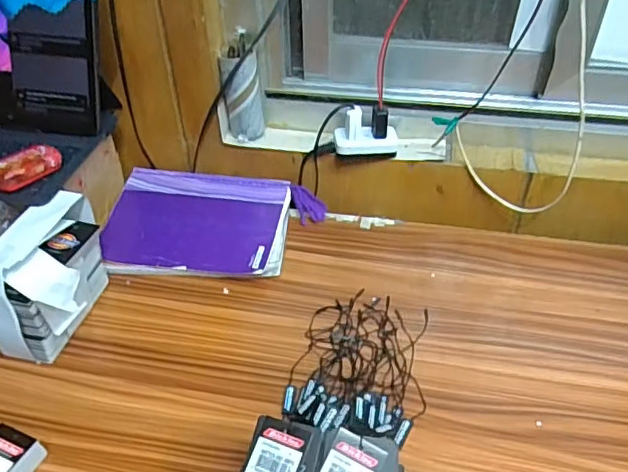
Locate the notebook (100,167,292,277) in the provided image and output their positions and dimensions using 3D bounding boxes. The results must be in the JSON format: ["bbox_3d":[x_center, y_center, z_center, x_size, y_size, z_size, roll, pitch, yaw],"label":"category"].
[{"bbox_3d":[-0.133,-0.016,0.649,0.202,0.030,0.152,2,41,4],"label":"notebook"}]

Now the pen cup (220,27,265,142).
[{"bbox_3d":[-0.084,-0.171,0.650,0.044,0.113,0.038,-9,41,-9],"label":"pen cup"}]

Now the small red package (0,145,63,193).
[{"bbox_3d":[-0.285,-0.068,0.551,0.038,0.022,0.070,30,49,31],"label":"small red package"}]

